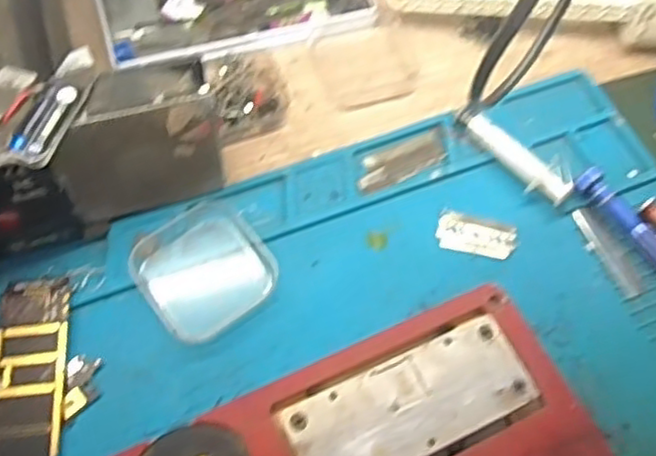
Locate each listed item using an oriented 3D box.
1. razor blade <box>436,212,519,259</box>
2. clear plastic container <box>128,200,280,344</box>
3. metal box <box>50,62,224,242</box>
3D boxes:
[{"bbox_3d":[0.083,0.004,0.376,0.043,0.004,0.021,13,62,5],"label":"razor blade"},{"bbox_3d":[-0.066,0.020,0.356,0.063,0.014,0.066,-36,69,-19],"label":"clear plastic container"},{"bbox_3d":[-0.096,-0.040,0.345,0.082,0.085,0.025,-23,65,-13],"label":"metal box"}]

